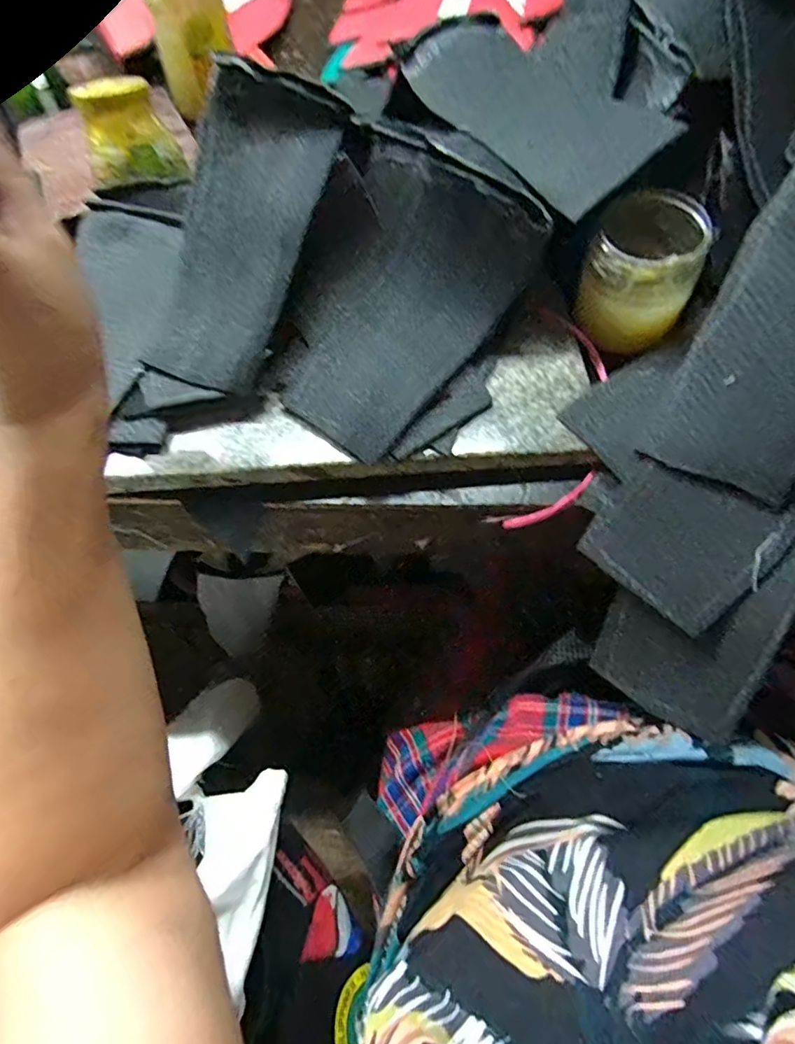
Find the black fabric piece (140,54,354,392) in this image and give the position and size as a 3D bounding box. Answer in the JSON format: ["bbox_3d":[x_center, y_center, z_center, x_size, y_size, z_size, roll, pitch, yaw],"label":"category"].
[{"bbox_3d":[-0.105,-0.190,0.360,0.091,0.018,0.195,18,94,10],"label":"black fabric piece"}]

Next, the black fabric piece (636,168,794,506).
[{"bbox_3d":[0.230,-0.114,0.318,0.086,0.008,0.191,28,98,21],"label":"black fabric piece"}]

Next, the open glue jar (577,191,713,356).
[{"bbox_3d":[0.168,-0.176,0.377,0.070,0.073,0.075,0,63,1],"label":"open glue jar"}]

